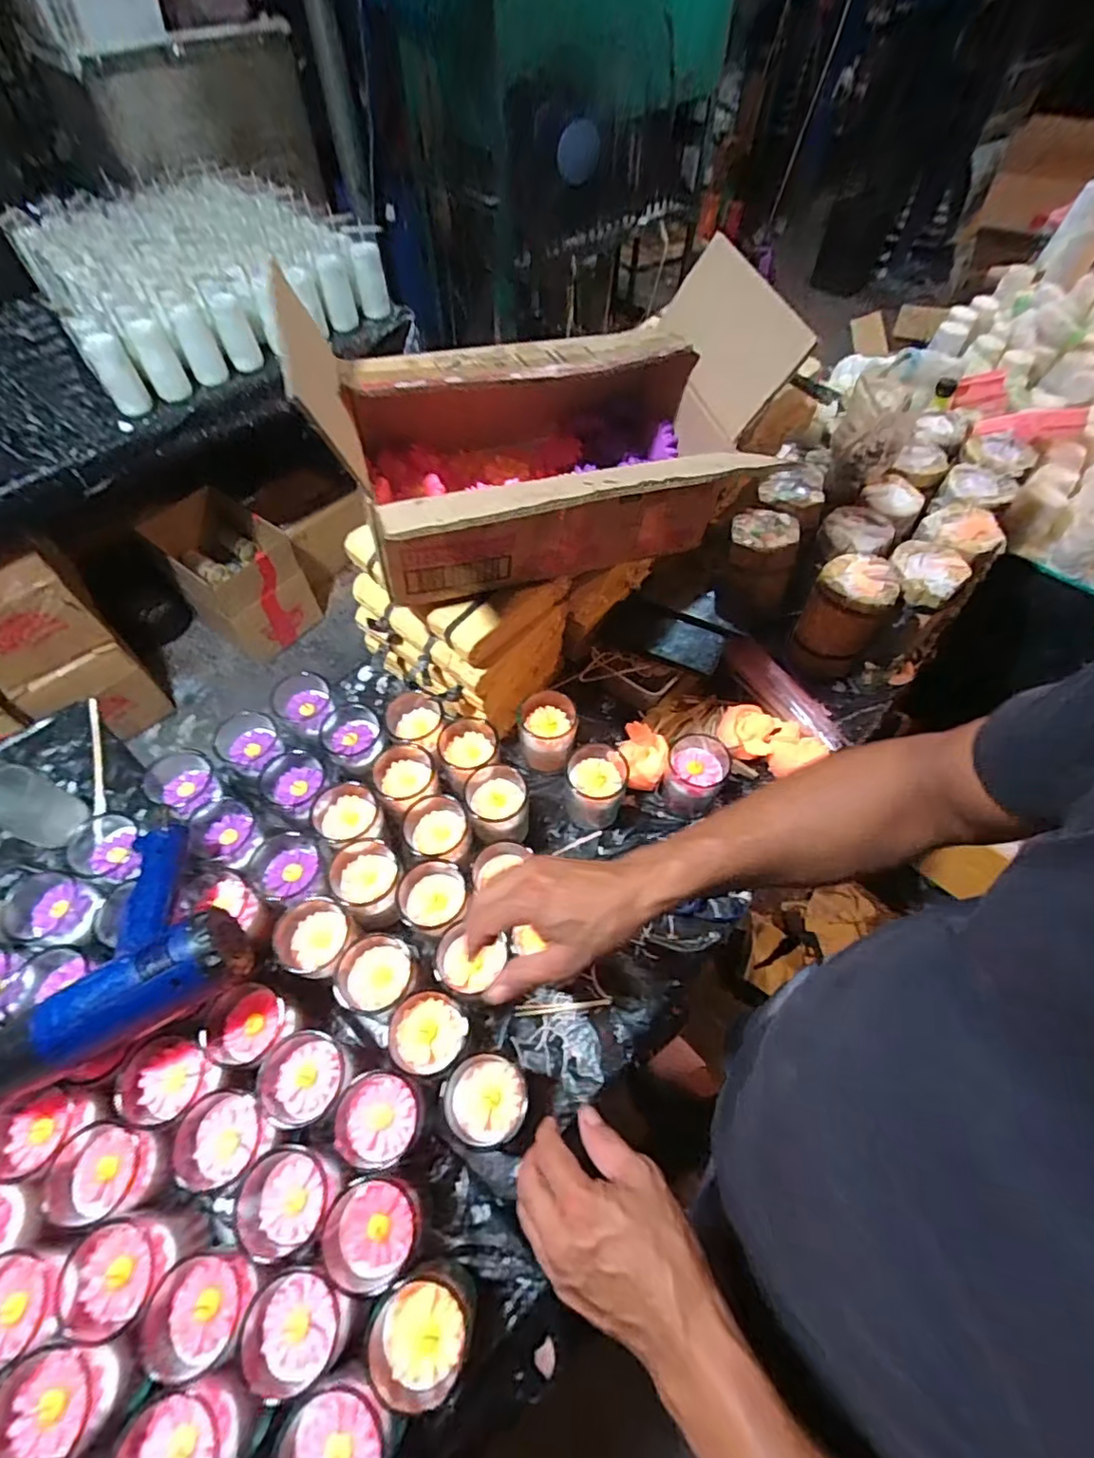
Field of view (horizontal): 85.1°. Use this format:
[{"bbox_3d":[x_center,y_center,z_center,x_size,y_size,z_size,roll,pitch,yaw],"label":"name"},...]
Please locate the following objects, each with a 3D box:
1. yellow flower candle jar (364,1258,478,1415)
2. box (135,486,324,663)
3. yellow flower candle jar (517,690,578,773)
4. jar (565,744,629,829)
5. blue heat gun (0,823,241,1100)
[{"bbox_3d":[-0.093,0.466,0.462,0.073,0.077,0.068,12,58,8],"label":"yellow flower candle jar"},{"bbox_3d":[-0.871,-0.440,1.700,0.305,0.333,0.317,-38,64,-22],"label":"box"},{"bbox_3d":[0.002,0.007,0.749,0.069,0.085,0.067,0,57,0],"label":"yellow flower candle jar"},{"bbox_3d":[0.060,0.073,0.720,0.074,0.081,0.076,2,57,2],"label":"jar"},{"bbox_3d":[-0.408,0.184,0.510,0.242,0.077,0.177,-23,60,-14],"label":"blue heat gun"}]

